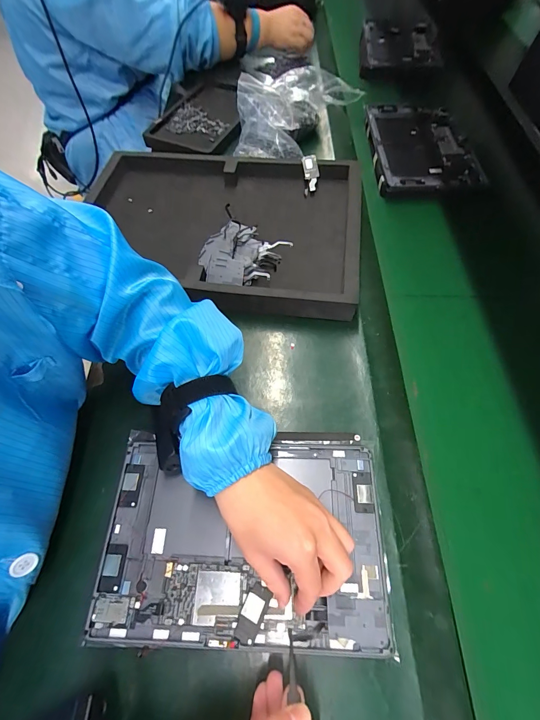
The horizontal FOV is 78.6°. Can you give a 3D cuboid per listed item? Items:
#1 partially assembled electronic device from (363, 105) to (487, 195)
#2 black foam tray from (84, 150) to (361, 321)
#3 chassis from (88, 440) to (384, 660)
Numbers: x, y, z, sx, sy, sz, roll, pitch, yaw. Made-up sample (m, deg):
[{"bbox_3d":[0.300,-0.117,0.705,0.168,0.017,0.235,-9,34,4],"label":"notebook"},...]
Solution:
[{"bbox_3d":[0.280,-0.393,0.614,0.179,0.032,0.254,1,61,1],"label":"partially assembled electronic device"},{"bbox_3d":[-0.077,-0.209,0.495,0.406,0.042,0.294,5,61,3],"label":"black foam tray"},{"bbox_3d":[-0.024,0.163,0.308,0.251,0.018,0.164,2,62,1],"label":"chassis"}]

